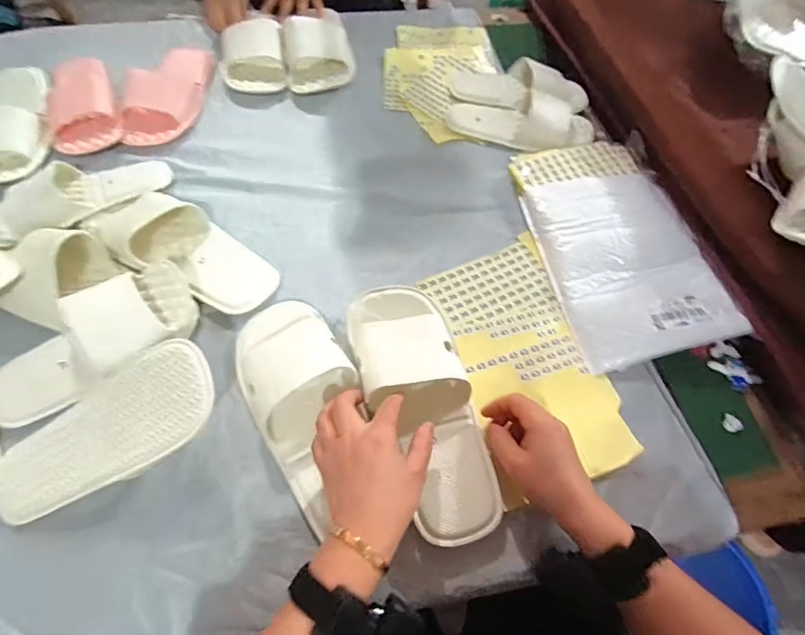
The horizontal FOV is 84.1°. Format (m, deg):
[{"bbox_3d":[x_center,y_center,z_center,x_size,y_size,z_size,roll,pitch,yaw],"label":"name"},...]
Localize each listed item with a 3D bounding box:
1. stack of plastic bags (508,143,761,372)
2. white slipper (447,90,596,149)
[{"bbox_3d":[0.280,-0.103,0.590,0.191,0.037,0.332,-7,62,-7],"label":"stack of plastic bags"},{"bbox_3d":[0.184,-0.311,0.691,0.227,0.048,0.083,15,61,5],"label":"white slipper"}]

